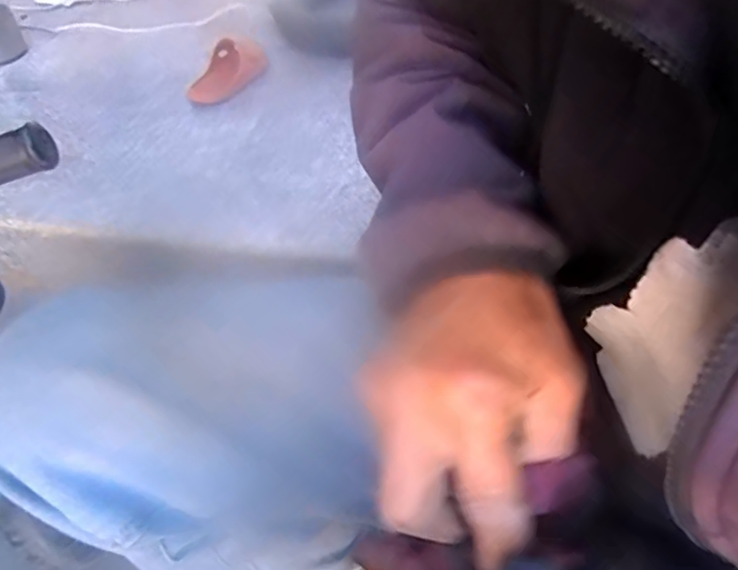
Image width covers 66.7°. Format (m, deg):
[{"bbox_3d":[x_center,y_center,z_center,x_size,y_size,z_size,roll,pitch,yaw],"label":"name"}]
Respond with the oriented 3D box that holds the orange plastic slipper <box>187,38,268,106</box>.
[{"bbox_3d":[-0.288,-0.452,1.165,0.103,0.060,0.234,9,47,12],"label":"orange plastic slipper"}]

